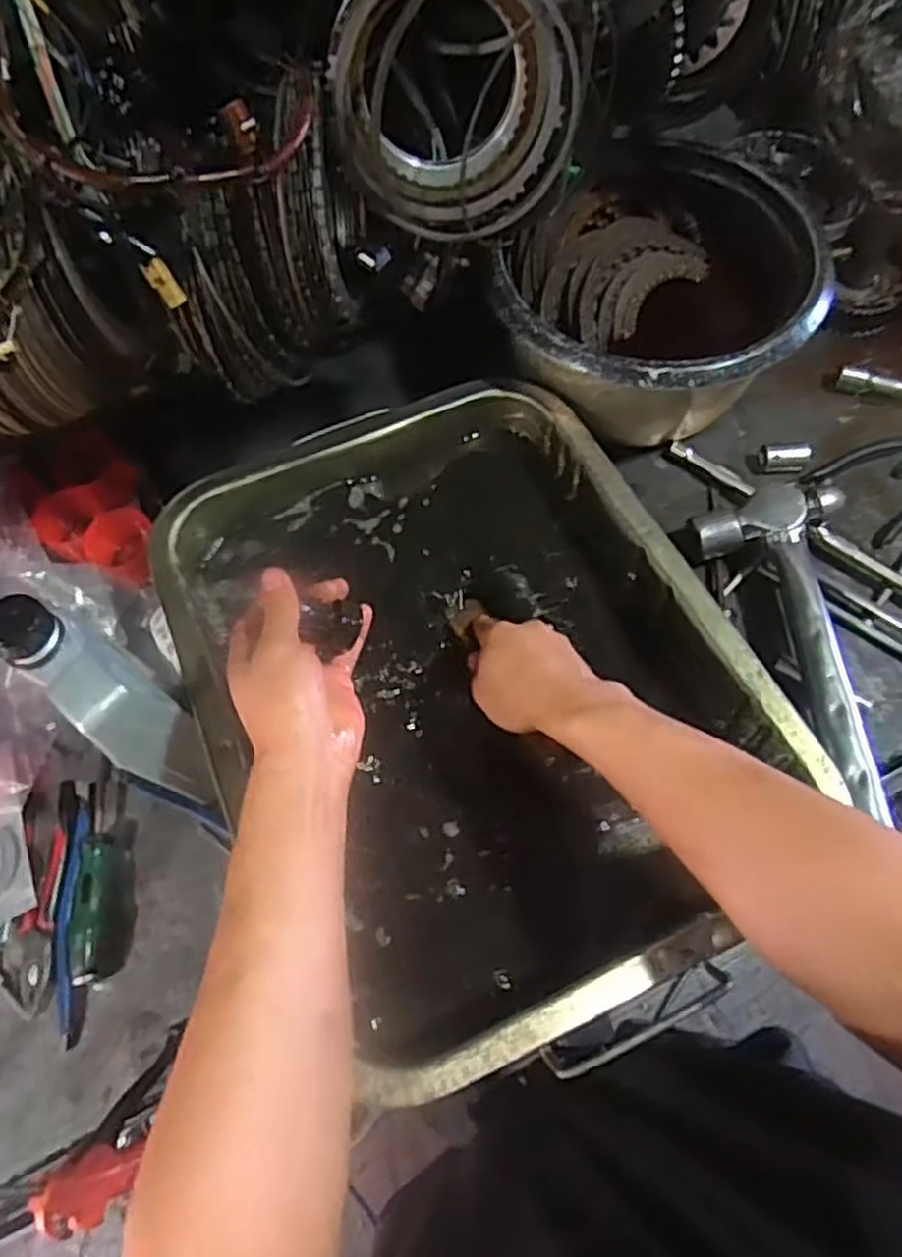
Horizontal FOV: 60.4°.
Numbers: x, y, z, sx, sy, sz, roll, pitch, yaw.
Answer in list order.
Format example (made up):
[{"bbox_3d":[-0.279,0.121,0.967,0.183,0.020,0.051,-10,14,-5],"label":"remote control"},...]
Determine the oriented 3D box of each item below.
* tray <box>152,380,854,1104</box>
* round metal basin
[{"bbox_3d":[0.009,0.026,0.584,0.366,0.081,0.483,-24,66,-8],"label":"tray"},{"bbox_3d":[0.199,-0.295,0.754,0.261,0.179,0.296,31,70,16],"label":"round metal basin"}]

